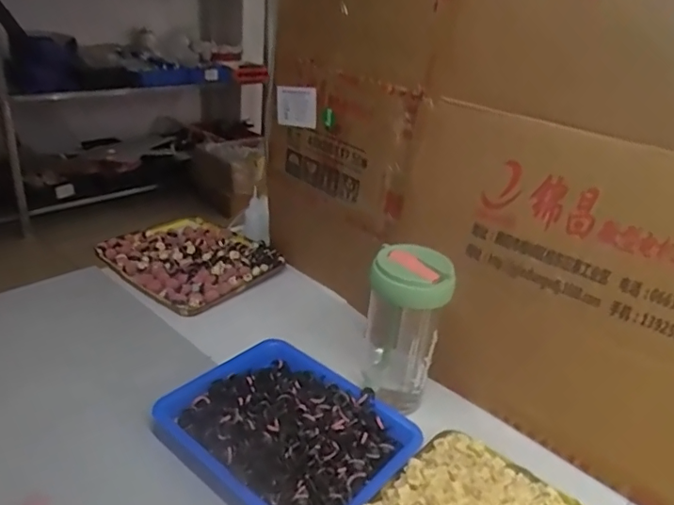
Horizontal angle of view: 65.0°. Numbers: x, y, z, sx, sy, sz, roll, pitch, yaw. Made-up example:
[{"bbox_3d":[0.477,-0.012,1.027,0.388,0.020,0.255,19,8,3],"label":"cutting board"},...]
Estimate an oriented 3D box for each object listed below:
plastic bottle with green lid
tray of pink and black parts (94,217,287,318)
[{"bbox_3d":[0.071,0.089,0.566,0.081,0.178,0.068,7,30,5],"label":"plastic bottle with green lid"},{"bbox_3d":[-0.229,0.007,0.830,0.228,0.031,0.203,24,36,31],"label":"tray of pink and black parts"}]

